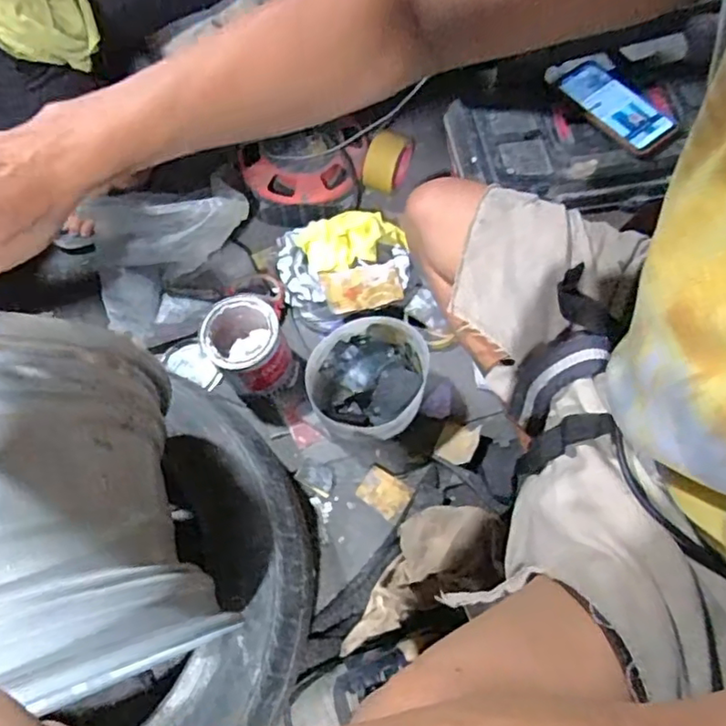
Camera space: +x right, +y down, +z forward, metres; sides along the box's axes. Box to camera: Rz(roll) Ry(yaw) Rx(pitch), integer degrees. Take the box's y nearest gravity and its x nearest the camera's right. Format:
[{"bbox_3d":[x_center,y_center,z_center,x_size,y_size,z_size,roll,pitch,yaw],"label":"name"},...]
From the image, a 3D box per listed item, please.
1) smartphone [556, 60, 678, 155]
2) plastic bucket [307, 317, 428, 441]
[{"bbox_3d":[0.346,-0.353,0.817,0.170,0.014,0.087,42,76,17],"label":"smartphone"},{"bbox_3d":[0.006,0.029,0.843,0.166,0.096,0.163,-1,68,3],"label":"plastic bucket"}]

